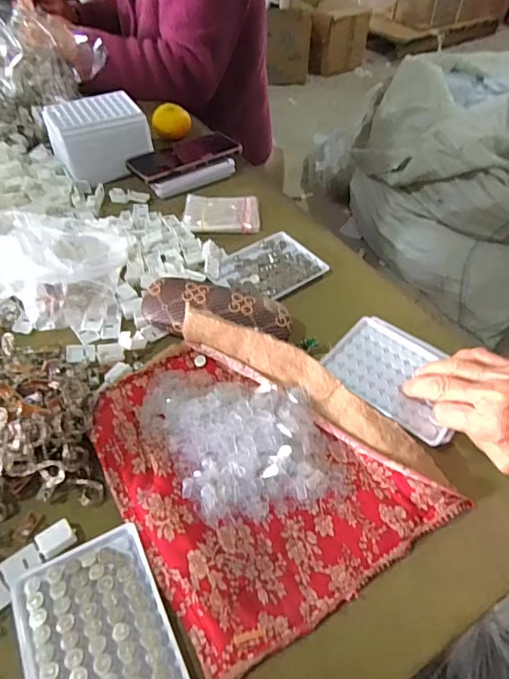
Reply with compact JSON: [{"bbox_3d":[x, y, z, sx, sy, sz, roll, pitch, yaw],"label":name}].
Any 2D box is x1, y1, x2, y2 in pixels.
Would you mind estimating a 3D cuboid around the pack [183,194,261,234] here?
[{"bbox_3d":[-0.044,-0.175,0.642,0.101,0.016,0.082,-2,49,-4],"label":"pack"}]

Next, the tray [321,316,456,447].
[{"bbox_3d":[0.144,0.032,0.462,0.133,0.005,0.105,35,56,25],"label":"tray"}]

